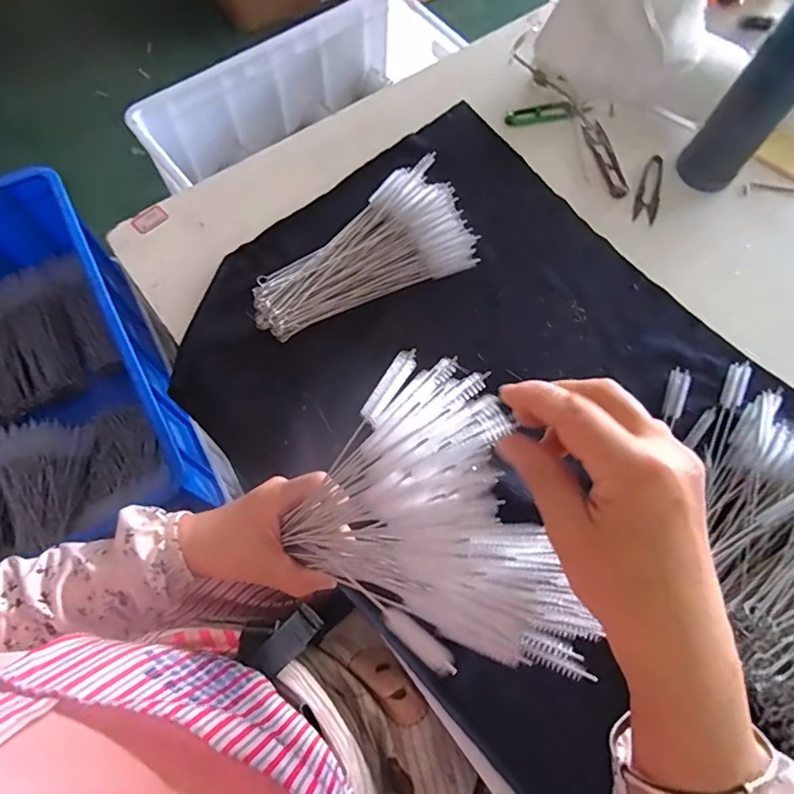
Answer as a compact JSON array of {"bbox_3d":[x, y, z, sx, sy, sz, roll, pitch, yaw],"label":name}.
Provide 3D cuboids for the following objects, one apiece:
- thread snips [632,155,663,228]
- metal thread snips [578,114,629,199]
[{"bbox_3d":[0.310,-0.254,0.629,0.029,0.005,0.105,21,71,6],"label":"thread snips"},{"bbox_3d":[0.257,-0.300,0.642,0.030,0.004,0.129,-12,71,-6],"label":"metal thread snips"}]

